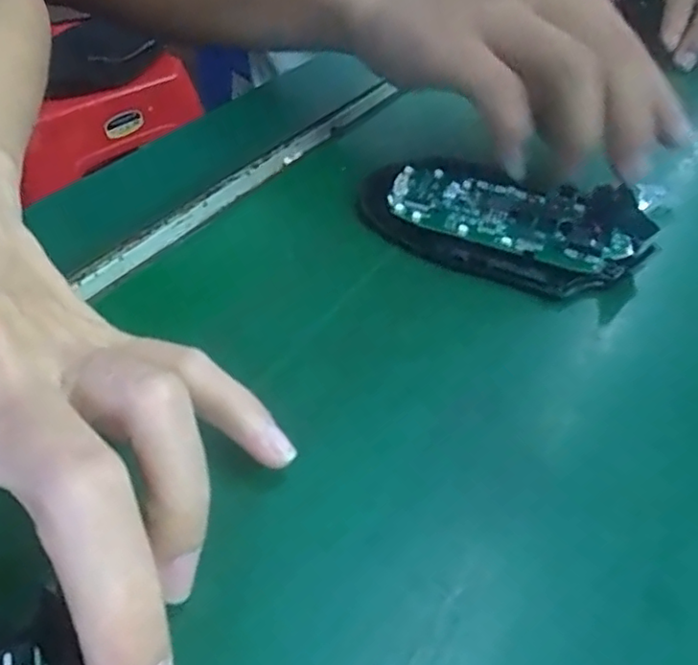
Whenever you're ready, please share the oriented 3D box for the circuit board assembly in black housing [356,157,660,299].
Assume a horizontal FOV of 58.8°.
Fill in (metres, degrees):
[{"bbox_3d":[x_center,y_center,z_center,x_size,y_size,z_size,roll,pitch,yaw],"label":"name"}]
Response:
[{"bbox_3d":[0.062,-0.046,0.252,0.115,0.018,0.053,17,45,13],"label":"circuit board assembly in black housing"}]

